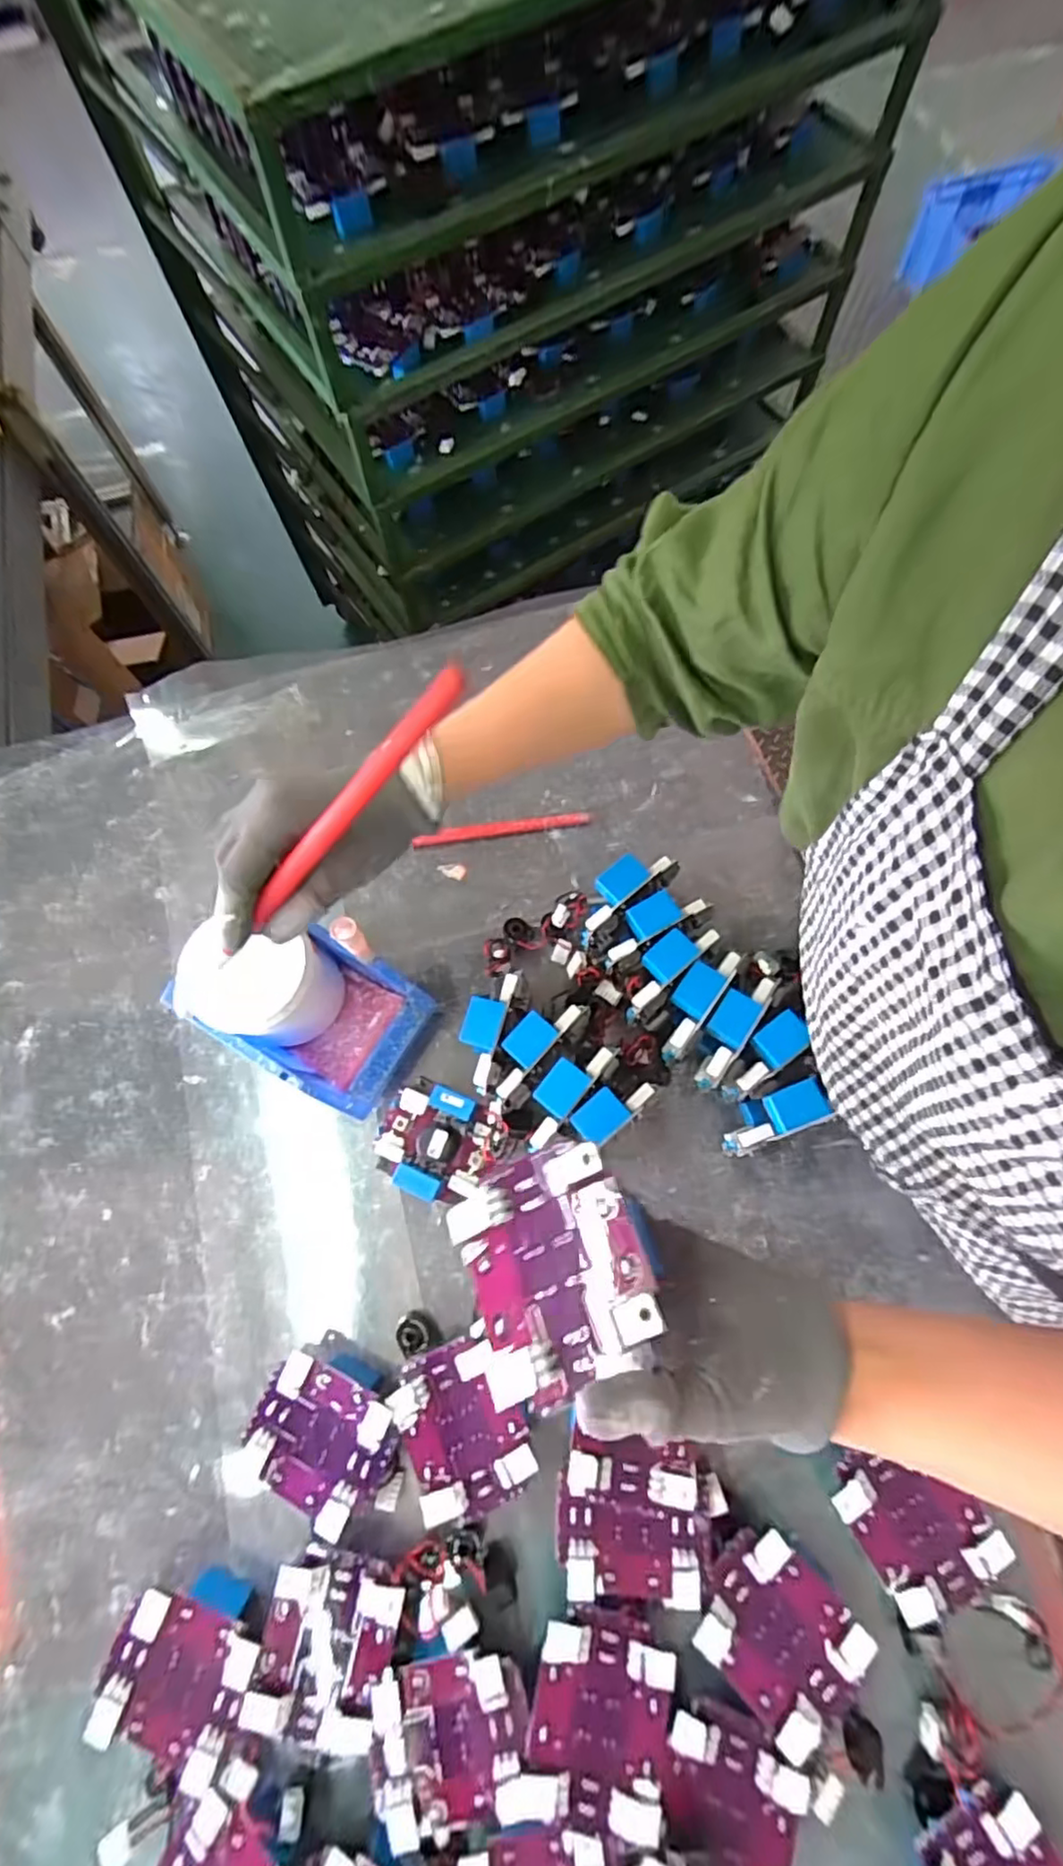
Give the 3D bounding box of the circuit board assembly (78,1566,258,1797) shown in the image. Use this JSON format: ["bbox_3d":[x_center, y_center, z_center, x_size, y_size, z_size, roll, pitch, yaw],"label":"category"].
[{"bbox_3d":[-0.228,0.483,0.422,0.091,0.037,0.088,22,74,9],"label":"circuit board assembly"}]

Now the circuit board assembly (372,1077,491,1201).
[{"bbox_3d":[-0.081,0.165,0.517,0.090,0.040,0.082,17,73,7],"label":"circuit board assembly"}]

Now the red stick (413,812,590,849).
[{"bbox_3d":[-0.027,-0.100,0.611,0.164,0.014,0.012,-9,72,-1],"label":"red stick"}]

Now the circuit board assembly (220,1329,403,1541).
[{"bbox_3d":[-0.148,0.361,0.458,0.111,0.039,0.095,17,73,7],"label":"circuit board assembly"}]

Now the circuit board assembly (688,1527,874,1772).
[{"bbox_3d":[0.159,0.449,0.414,0.086,0.019,0.092,-42,76,-11],"label":"circuit board assembly"}]

